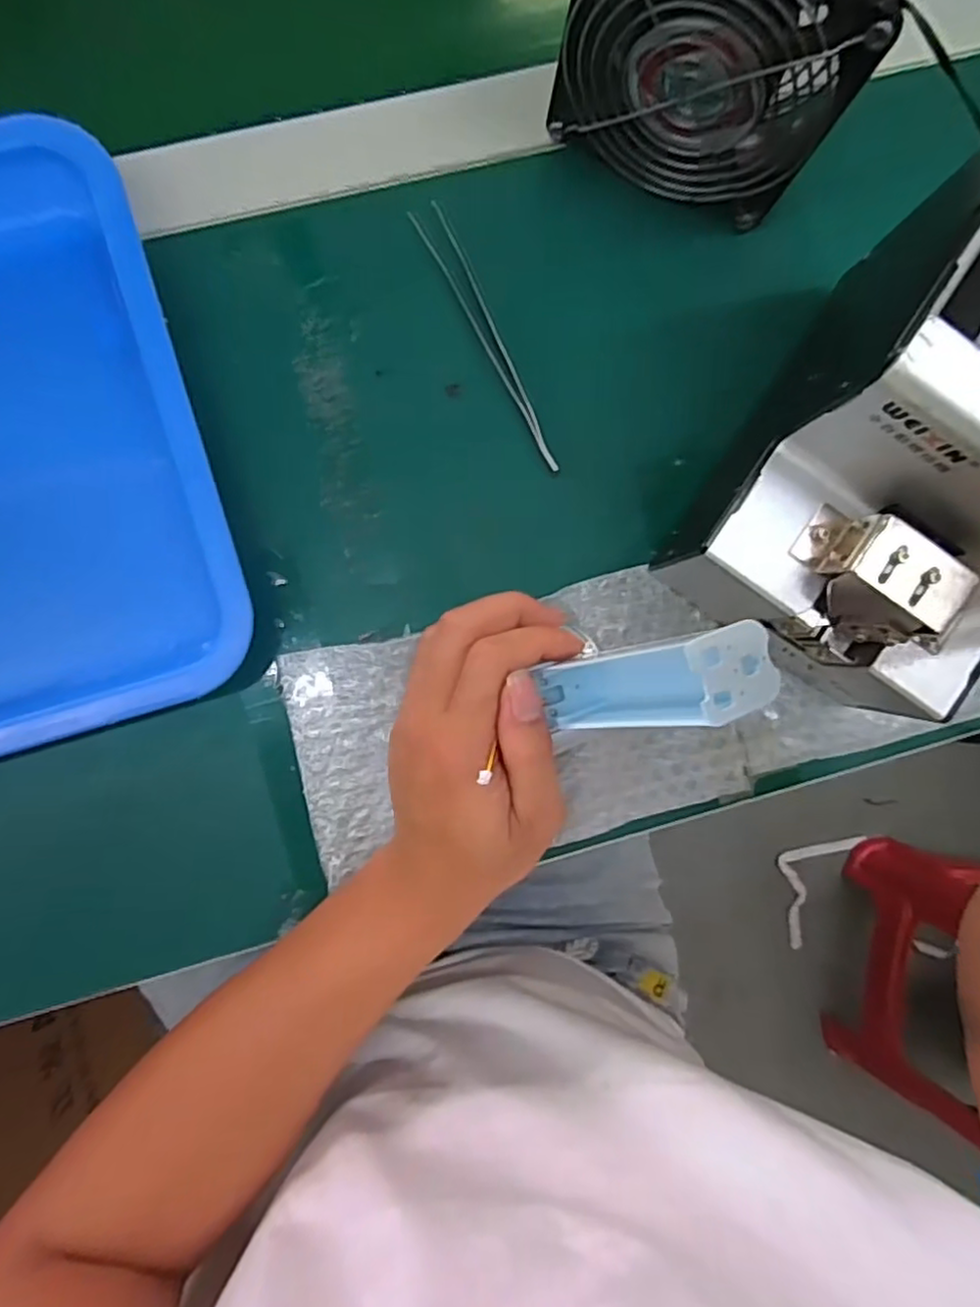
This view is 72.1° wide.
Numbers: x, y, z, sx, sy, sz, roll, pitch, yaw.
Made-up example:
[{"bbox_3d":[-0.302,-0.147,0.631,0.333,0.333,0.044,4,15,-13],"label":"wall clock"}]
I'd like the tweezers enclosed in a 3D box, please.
[{"bbox_3d":[0.003,-0.157,0.336,0.016,0.008,0.144,-29,91,-2],"label":"tweezers"}]

